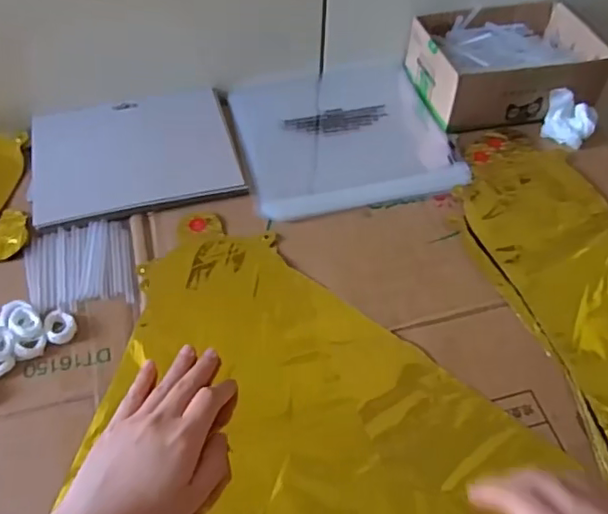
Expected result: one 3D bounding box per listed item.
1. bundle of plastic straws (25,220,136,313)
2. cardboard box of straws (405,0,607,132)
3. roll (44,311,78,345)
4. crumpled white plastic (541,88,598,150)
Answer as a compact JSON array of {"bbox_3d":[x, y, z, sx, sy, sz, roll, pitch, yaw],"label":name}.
[{"bbox_3d":[-0.191,0.006,0.505,0.082,0.005,0.089,-14,53,-13],"label":"bundle of plastic straws"},{"bbox_3d":[0.221,-0.210,0.651,0.186,0.068,0.130,-8,52,-9],"label":"cardboard box of straws"},{"bbox_3d":[-0.191,0.054,0.464,0.023,0.007,0.027,-25,57,-21],"label":"roll"},{"bbox_3d":[0.279,-0.147,0.621,0.055,0.036,0.049,23,54,16],"label":"crumpled white plastic"}]

